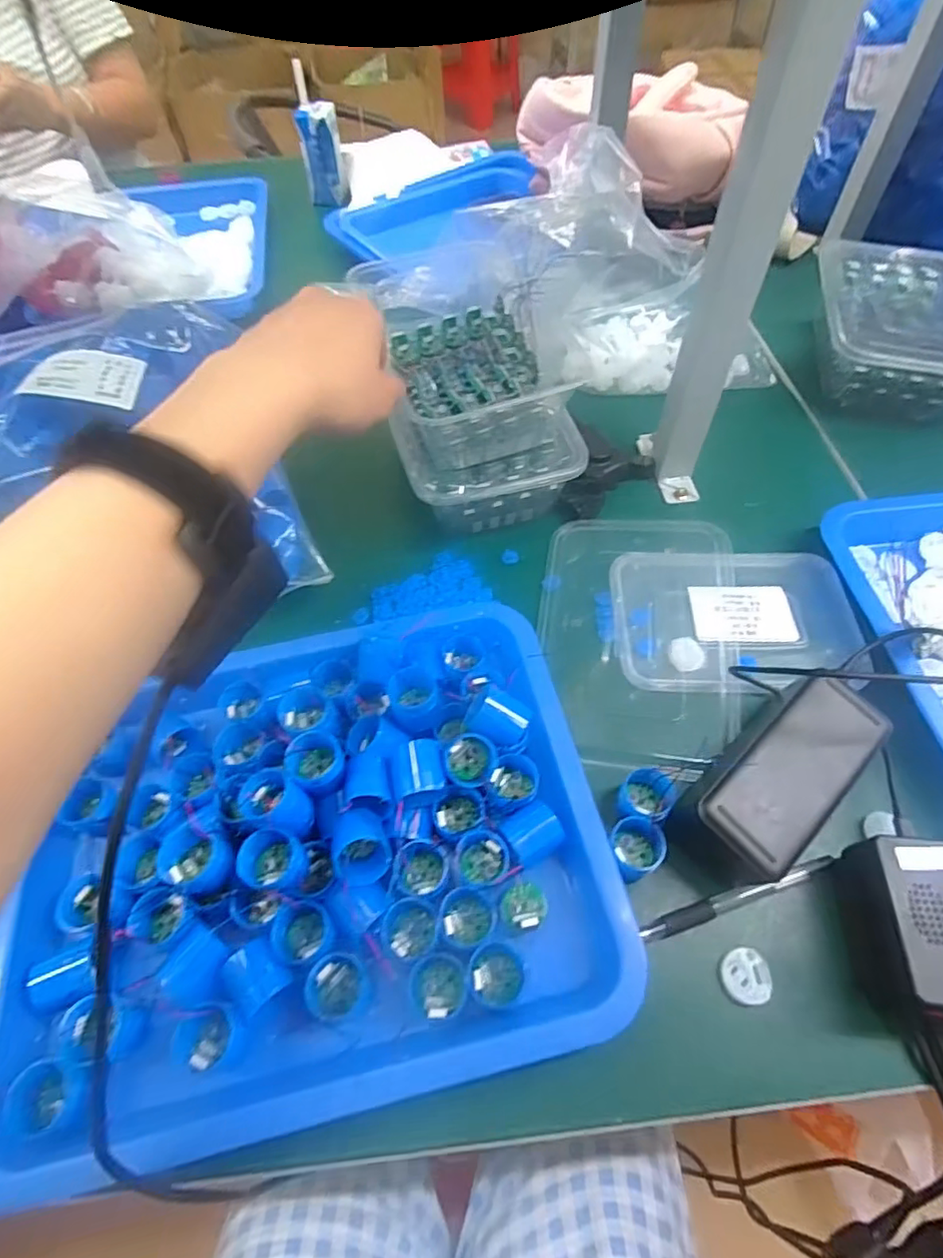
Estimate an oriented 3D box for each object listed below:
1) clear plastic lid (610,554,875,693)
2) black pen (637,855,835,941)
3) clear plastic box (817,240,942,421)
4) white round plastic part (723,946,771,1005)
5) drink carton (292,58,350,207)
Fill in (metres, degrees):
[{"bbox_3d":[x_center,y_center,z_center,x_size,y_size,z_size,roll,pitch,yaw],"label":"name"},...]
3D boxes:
[{"bbox_3d":[0.194,-0.008,0.431,0.170,0.010,0.116,1,57,2],"label":"clear plastic lid"},{"bbox_3d":[0.150,0.151,0.332,0.121,0.007,0.010,-18,58,-10],"label":"black pen"},{"bbox_3d":[0.400,-0.287,0.569,0.136,0.063,0.196,11,58,9],"label":"clear plastic box"},{"bbox_3d":[0.147,0.186,0.316,0.025,0.006,0.026,-1,57,1],"label":"white round plastic part"},{"bbox_3d":[-0.204,-0.657,0.797,0.054,0.135,0.039,2,57,3],"label":"drink carton"}]

